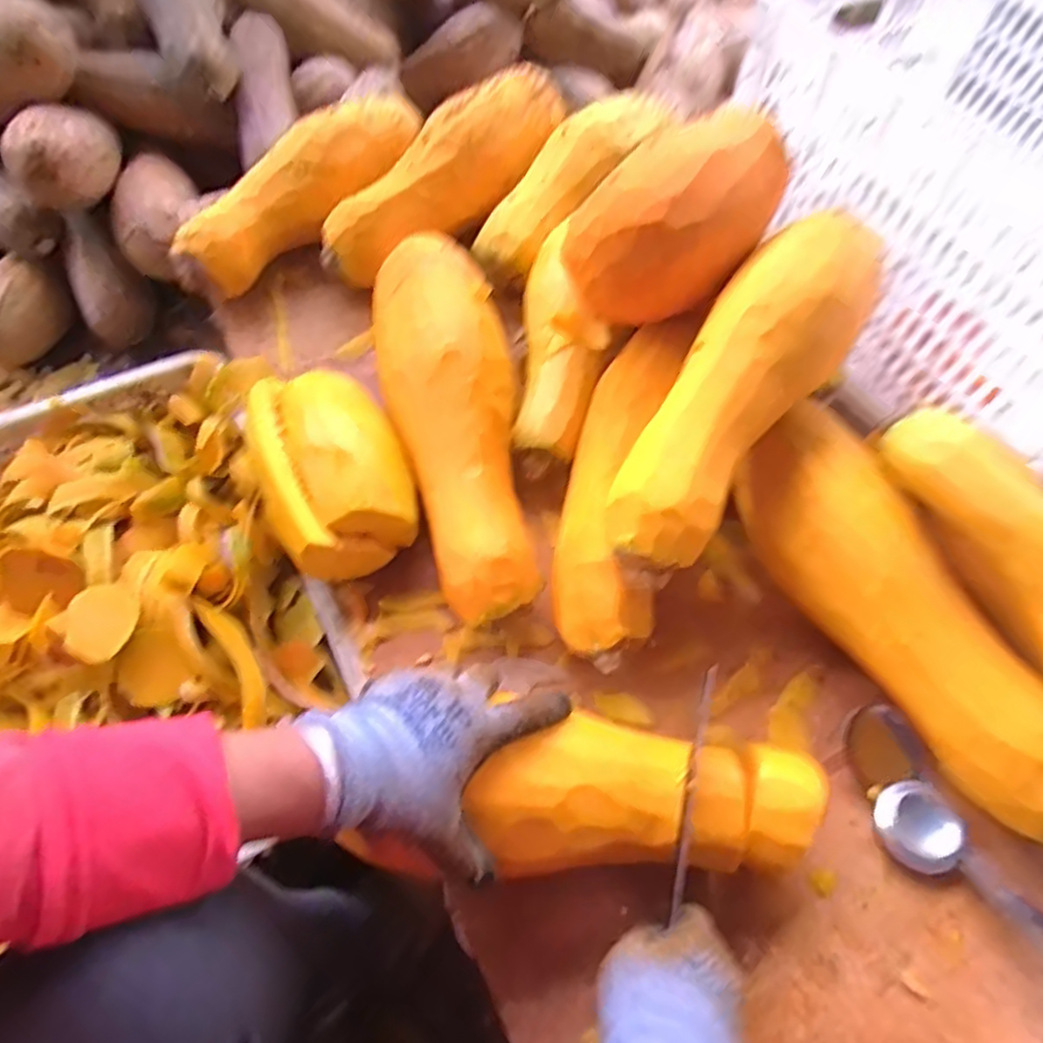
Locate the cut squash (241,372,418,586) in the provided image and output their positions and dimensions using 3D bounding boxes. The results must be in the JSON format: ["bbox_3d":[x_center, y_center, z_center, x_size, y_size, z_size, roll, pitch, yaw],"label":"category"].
[{"bbox_3d":[-0.183,-0.050,0.636,0.130,0.097,0.209,-26,64,-15],"label":"cut squash"}]

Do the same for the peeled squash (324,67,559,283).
[{"bbox_3d":[-0.079,-0.422,0.804,0.104,0.099,0.369,39,67,19],"label":"peeled squash"}]

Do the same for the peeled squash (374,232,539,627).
[{"bbox_3d":[-0.064,-0.100,0.653,0.128,0.109,0.418,-10,61,-7],"label":"peeled squash"}]

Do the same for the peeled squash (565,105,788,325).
[{"bbox_3d":[0.143,-0.275,0.601,0.214,0.100,0.133,-40,68,-21],"label":"peeled squash"}]

